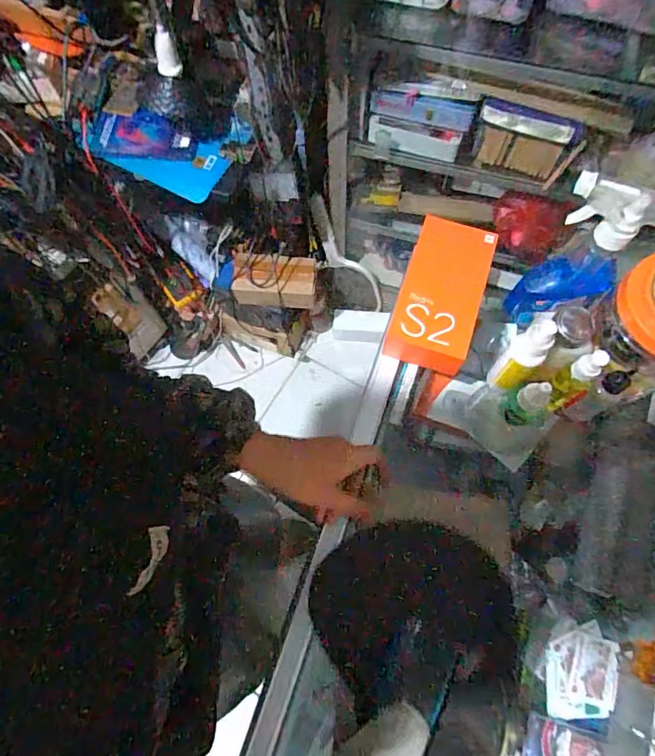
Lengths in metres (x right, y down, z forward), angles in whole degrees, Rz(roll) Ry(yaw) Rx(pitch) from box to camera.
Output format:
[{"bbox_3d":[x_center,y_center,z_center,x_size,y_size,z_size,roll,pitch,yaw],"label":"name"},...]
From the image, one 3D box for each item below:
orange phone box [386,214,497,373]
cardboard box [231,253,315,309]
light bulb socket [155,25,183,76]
[{"bbox_3d":[0.132,-0.093,0.576,0.092,0.061,0.182,18,71,9],"label":"orange phone box"},{"bbox_3d":[-0.133,-0.251,1.259,0.215,0.092,0.111,7,70,5],"label":"cardboard box"},{"bbox_3d":[-0.243,-0.485,0.722,0.034,0.065,0.027,-18,69,-4],"label":"light bulb socket"}]

